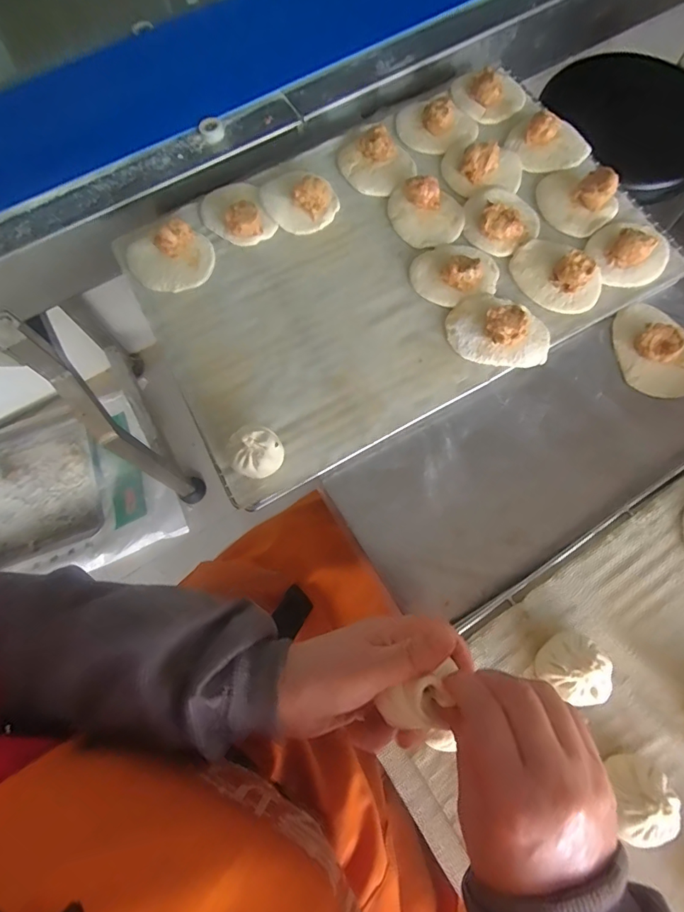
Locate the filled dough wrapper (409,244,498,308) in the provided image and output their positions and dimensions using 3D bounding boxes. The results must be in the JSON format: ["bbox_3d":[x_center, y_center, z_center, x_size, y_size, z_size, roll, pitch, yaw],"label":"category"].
[{"bbox_3d":[0.130,-0.216,0.519,0.099,0.029,0.083,-15,73,-3],"label":"filled dough wrapper"}]

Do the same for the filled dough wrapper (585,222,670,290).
[{"bbox_3d":[0.337,-0.239,0.521,0.086,0.031,0.079,0,73,1],"label":"filled dough wrapper"}]

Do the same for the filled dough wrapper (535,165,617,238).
[{"bbox_3d":[0.279,-0.311,0.539,0.091,0.034,0.077,43,78,13],"label":"filled dough wrapper"}]

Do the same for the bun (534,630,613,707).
[{"bbox_3d":[0.192,0.175,0.372,0.051,0.044,0.053,0,73,1],"label":"bun"}]

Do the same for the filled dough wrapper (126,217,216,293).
[{"bbox_3d":[-0.205,-0.237,0.536,0.100,0.032,0.080,-10,73,-2],"label":"filled dough wrapper"}]

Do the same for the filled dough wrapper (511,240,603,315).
[{"bbox_3d":[0.245,-0.209,0.515,0.074,0.034,0.102,-36,76,-9],"label":"filled dough wrapper"}]

